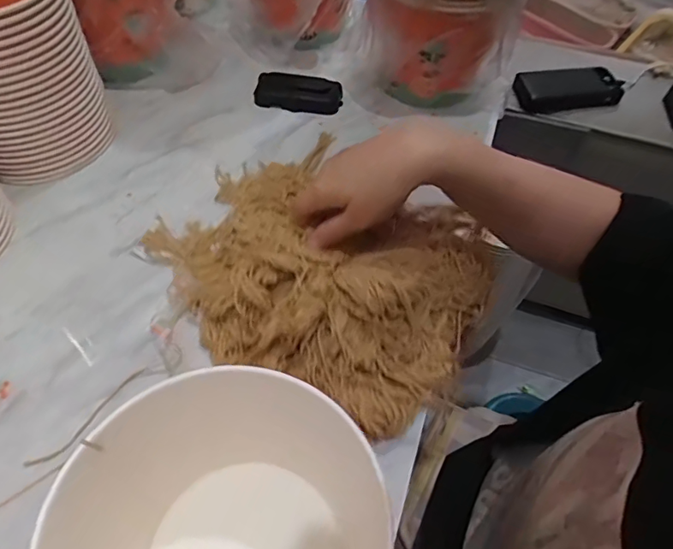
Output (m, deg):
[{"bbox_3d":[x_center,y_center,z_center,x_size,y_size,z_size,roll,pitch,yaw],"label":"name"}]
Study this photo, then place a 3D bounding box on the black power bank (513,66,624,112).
[{"bbox_3d":[0.370,-0.291,0.798,0.163,0.035,0.076,-4,55,-6],"label":"black power bank"}]

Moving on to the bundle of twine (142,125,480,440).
[{"bbox_3d":[-0.017,-0.022,0.470,0.296,0.061,0.267,24,57,13],"label":"bundle of twine"}]

